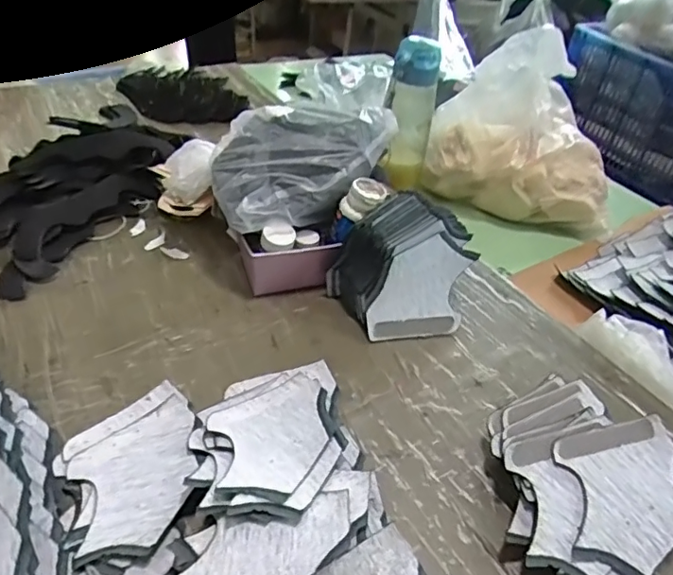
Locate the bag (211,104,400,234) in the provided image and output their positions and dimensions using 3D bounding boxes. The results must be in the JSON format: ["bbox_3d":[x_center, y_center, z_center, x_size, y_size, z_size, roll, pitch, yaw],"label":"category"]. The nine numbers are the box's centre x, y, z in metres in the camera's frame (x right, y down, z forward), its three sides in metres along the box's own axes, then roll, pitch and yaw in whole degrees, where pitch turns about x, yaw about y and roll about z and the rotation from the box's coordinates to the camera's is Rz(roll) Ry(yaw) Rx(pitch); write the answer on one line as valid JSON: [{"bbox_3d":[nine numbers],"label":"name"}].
[{"bbox_3d":[-0.029,-0.144,0.637,0.218,0.092,0.110,-10,42,-20],"label":"bag"}]

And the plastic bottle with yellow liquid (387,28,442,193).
[{"bbox_3d":[0.108,-0.249,0.828,0.068,0.210,0.055,14,39,8],"label":"plastic bottle with yellow liquid"}]

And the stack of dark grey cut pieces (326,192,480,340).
[{"bbox_3d":[0.083,-0.021,0.610,0.139,0.112,0.118,-17,44,-27],"label":"stack of dark grey cut pieces"}]

